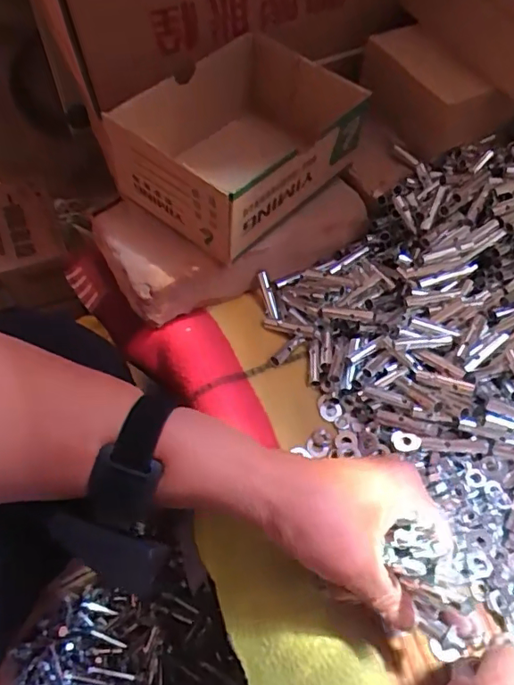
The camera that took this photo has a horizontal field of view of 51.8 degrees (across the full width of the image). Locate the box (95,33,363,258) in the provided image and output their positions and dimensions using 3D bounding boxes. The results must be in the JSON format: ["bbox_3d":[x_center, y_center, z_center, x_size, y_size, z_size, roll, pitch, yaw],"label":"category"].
[{"bbox_3d":[-0.009,-0.172,0.452,0.138,0.087,0.193,36,63,22],"label":"box"}]

